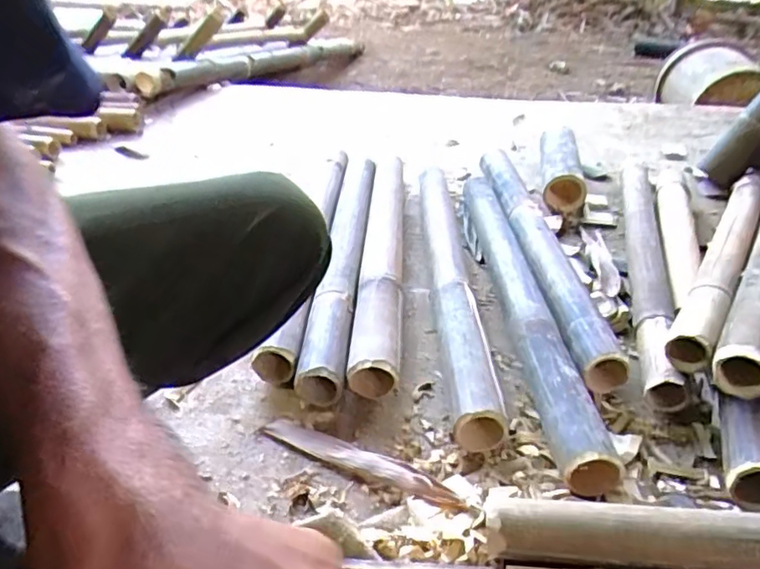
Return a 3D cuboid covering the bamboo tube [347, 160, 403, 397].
[{"bbox_3d":[0.007,-0.063,0.935,0.059,0.064,0.629,-1,34,4],"label":"bamboo tube"}]

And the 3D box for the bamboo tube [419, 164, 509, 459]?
[{"bbox_3d":[0.098,-0.016,0.856,0.052,0.059,0.617,-3,34,1],"label":"bamboo tube"}]

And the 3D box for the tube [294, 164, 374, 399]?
[{"bbox_3d":[-0.050,-0.054,0.926,0.063,0.061,0.622,-1,34,4],"label":"tube"}]

